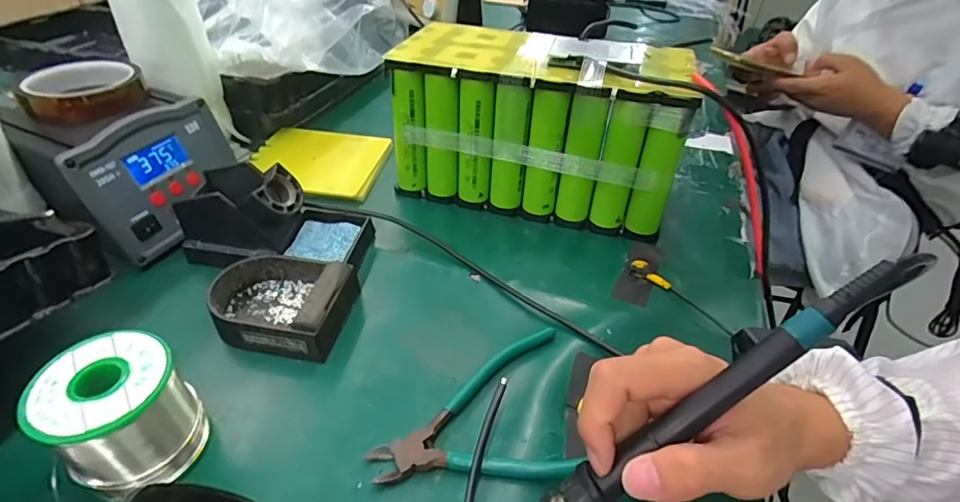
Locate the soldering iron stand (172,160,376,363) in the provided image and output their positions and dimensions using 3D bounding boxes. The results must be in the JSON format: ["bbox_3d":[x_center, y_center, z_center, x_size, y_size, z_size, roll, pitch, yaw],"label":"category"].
[{"bbox_3d":[-0.179,-0.006,0.402,0.164,0.065,0.166,5,39,1],"label":"soldering iron stand"}]

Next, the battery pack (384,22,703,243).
[{"bbox_3d":[0.059,-0.134,0.504,0.274,0.149,0.136,14,40,11],"label":"battery pack"}]

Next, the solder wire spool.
[{"bbox_3d":[-0.206,0.096,0.288,0.063,0.075,0.067,3,39,-2],"label":"solder wire spool"}]

